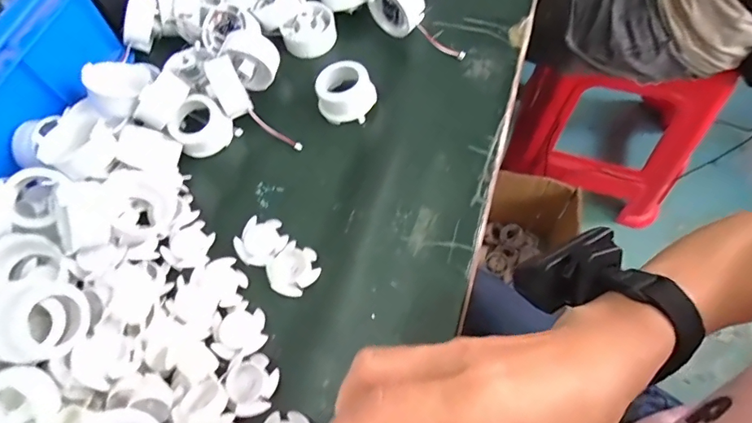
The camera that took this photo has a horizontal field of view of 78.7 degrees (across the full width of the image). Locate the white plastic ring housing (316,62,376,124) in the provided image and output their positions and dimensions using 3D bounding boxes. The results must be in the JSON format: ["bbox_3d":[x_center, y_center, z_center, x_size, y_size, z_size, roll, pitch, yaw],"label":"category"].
[{"bbox_3d":[-0.027,-0.109,0.428,0.055,0.035,0.051,-2,63,5],"label":"white plastic ring housing"}]

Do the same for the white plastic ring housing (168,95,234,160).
[{"bbox_3d":[-0.164,-0.079,0.429,0.049,0.034,0.043,-38,67,-13],"label":"white plastic ring housing"}]

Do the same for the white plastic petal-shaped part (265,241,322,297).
[{"bbox_3d":[-0.066,0.046,0.365,0.037,0.007,0.040,35,72,20],"label":"white plastic petal-shaped part"}]

